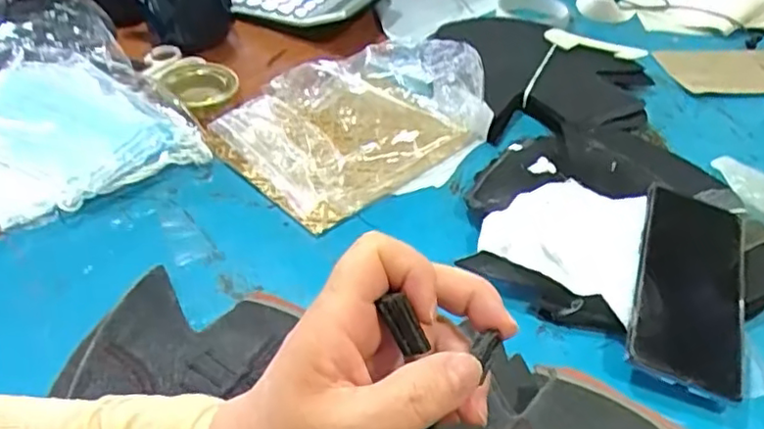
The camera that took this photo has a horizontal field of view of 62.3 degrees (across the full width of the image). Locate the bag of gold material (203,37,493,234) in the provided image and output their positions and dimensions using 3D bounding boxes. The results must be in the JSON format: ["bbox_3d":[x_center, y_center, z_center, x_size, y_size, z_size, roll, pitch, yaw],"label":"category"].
[{"bbox_3d":[-0.018,-0.091,0.559,0.235,0.048,0.175,-30,54,-33],"label":"bag of gold material"}]

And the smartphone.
[{"bbox_3d":[0.209,0.045,0.426,0.069,0.012,0.154,21,51,9],"label":"smartphone"}]

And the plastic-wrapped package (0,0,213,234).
[{"bbox_3d":[-0.305,-0.119,0.564,0.179,0.030,0.325,-23,50,-28],"label":"plastic-wrapped package"}]

